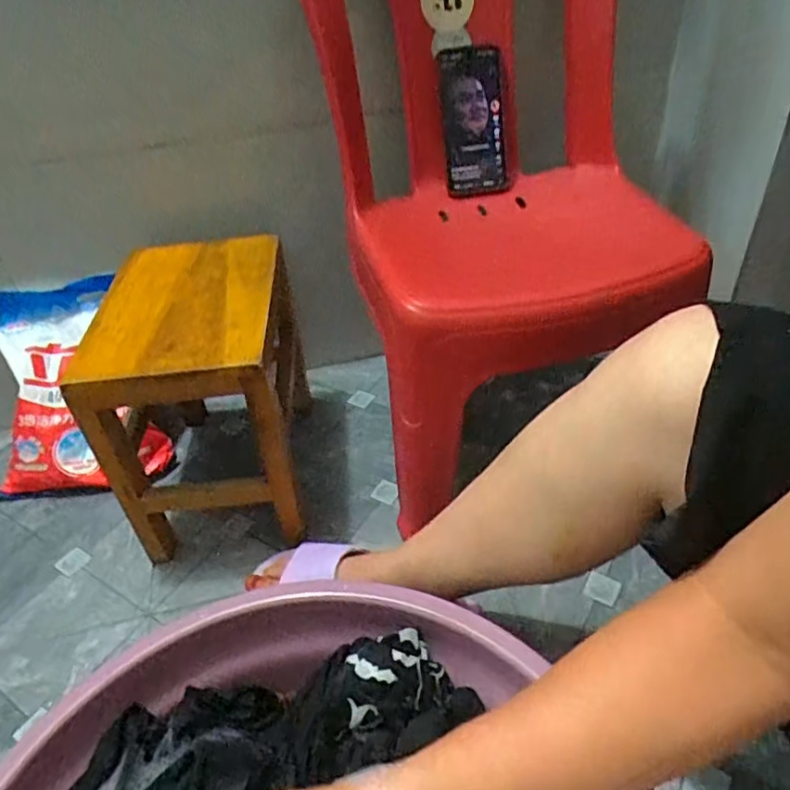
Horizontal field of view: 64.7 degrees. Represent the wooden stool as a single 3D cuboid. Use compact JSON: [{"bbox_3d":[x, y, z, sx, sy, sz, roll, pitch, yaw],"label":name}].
[{"bbox_3d":[-0.226,-0.004,0.745,0.198,0.256,0.249,-6,40,-1],"label":"wooden stool"}]

